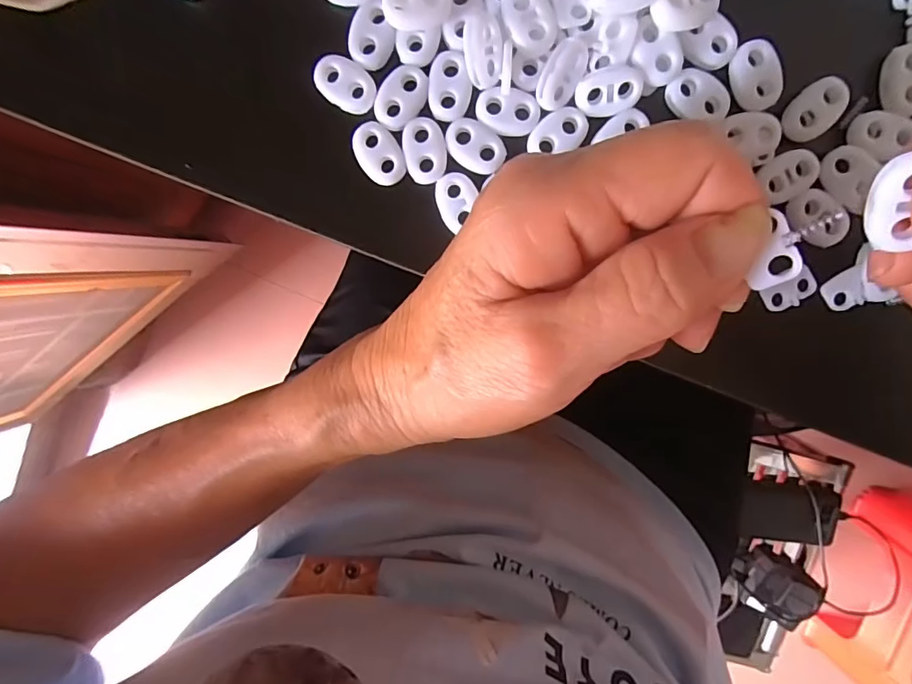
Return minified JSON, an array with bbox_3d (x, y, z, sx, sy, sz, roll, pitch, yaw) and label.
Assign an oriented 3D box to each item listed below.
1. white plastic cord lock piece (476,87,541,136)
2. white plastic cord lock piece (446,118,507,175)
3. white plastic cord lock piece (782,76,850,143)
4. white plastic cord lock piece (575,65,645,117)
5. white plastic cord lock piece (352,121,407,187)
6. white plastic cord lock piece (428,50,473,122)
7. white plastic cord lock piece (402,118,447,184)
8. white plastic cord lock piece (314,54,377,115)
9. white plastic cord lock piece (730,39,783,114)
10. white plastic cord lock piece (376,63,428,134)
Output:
[{"bbox_3d":[0.018,-0.081,0.172,0.022,0.004,0.015,16,99,0],"label":"white plastic cord lock piece"},{"bbox_3d":[0.007,-0.069,0.173,0.022,0.004,0.015,39,98,-4],"label":"white plastic cord lock piece"},{"bbox_3d":[0.124,-0.080,0.168,0.015,0.004,0.024,37,99,-4],"label":"white plastic cord lock piece"},{"bbox_3d":[0.053,-0.086,0.168,0.022,0.004,0.015,-5,99,3],"label":"white plastic cord lock piece"},{"bbox_3d":[-0.028,-0.067,0.175,0.015,0.004,0.022,-30,97,6],"label":"white plastic cord lock piece"},{"bbox_3d":[-0.002,-0.090,0.171,0.015,0.004,0.022,10,99,1],"label":"white plastic cord lock piece"},{"bbox_3d":[-0.011,-0.068,0.175,0.015,0.004,0.022,-9,99,3],"label":"white plastic cord lock piece"},{"bbox_3d":[-0.039,-0.091,0.173,0.022,0.004,0.015,32,99,-3],"label":"white plastic cord lock piece"},{"bbox_3d":[0.103,-0.092,0.168,0.016,0.004,0.022,-8,99,3],"label":"white plastic cord lock piece"},{"bbox_3d":[-0.020,-0.087,0.173,0.015,0.004,0.022,37,99,-4],"label":"white plastic cord lock piece"}]

